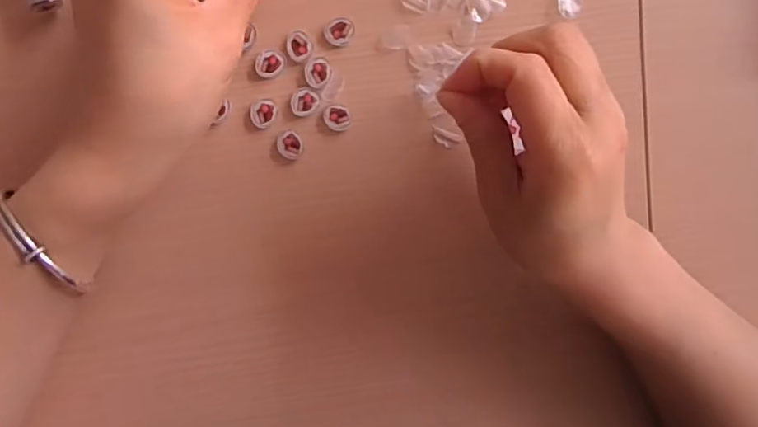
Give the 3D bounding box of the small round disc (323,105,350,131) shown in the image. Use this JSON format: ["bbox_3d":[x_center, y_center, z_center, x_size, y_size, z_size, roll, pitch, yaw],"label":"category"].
[{"bbox_3d":[-0.021,-0.048,0.296,0.013,0.004,0.013,0,99,-3],"label":"small round disc"}]

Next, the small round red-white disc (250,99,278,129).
[{"bbox_3d":[-0.058,-0.050,0.291,0.012,0.004,0.015,18,98,-5],"label":"small round red-white disc"}]

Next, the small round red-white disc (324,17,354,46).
[{"bbox_3d":[-0.020,-0.090,0.288,0.015,0.004,0.013,-6,99,-2],"label":"small round red-white disc"}]

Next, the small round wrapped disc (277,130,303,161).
[{"bbox_3d":[-0.045,-0.034,0.295,0.012,0.004,0.015,-20,99,1],"label":"small round wrapped disc"}]

